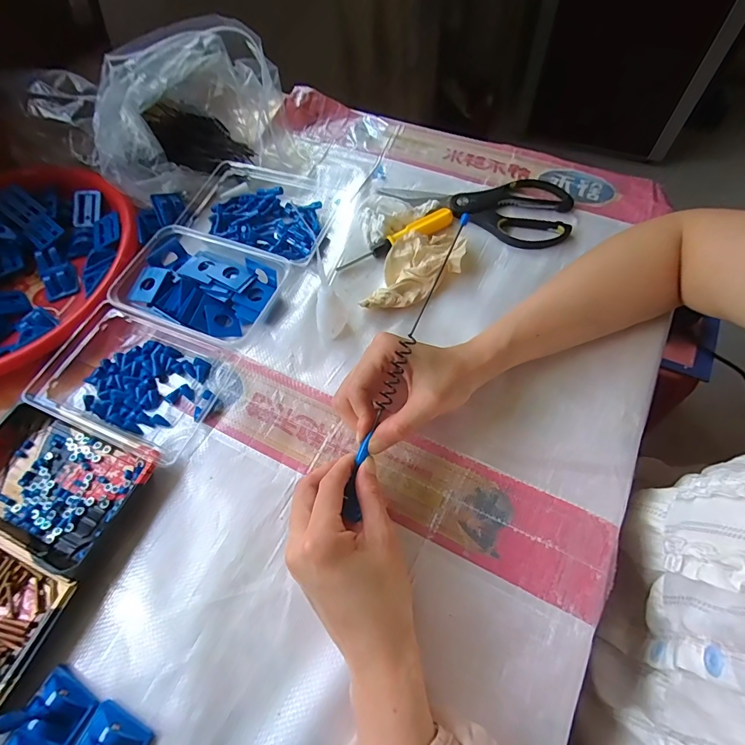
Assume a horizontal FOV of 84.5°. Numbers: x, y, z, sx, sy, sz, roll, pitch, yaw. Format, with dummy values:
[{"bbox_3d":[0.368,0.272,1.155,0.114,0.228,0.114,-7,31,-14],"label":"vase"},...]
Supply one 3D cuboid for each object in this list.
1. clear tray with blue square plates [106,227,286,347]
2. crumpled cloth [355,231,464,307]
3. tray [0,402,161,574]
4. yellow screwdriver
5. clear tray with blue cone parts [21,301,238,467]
[{"bbox_3d":[-0.182,-0.092,0.429,0.159,0.031,0.111,19,66,14],"label":"clear tray with blue square plates"},{"bbox_3d":[0.049,-0.109,0.430,0.074,0.024,0.130,22,67,15],"label":"crumpled cloth"},{"bbox_3d":[-0.280,0.092,0.355,0.164,0.019,0.103,20,66,14],"label":"tray"},{"bbox_3d":[0.025,-0.148,0.451,0.138,0.017,0.022,-29,65,-10],"label":"yellow screwdriver"},{"bbox_3d":[-0.236,0.005,0.398,0.172,0.033,0.118,19,66,14],"label":"clear tray with blue cone parts"}]

